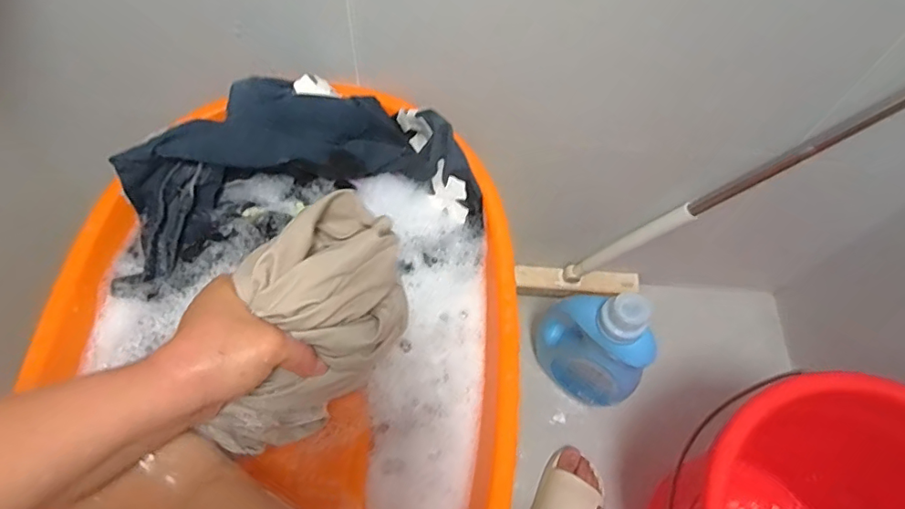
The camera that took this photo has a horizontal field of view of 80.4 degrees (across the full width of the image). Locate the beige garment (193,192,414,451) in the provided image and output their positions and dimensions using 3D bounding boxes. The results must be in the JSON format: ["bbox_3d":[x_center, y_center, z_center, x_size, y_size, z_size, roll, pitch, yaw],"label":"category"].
[{"bbox_3d":[-0.096,0.049,0.380,0.090,0.109,0.184,29,64,12],"label":"beige garment"}]

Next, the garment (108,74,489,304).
[{"bbox_3d":[-0.161,-0.091,0.554,0.354,0.089,0.175,-12,63,-9],"label":"garment"}]

